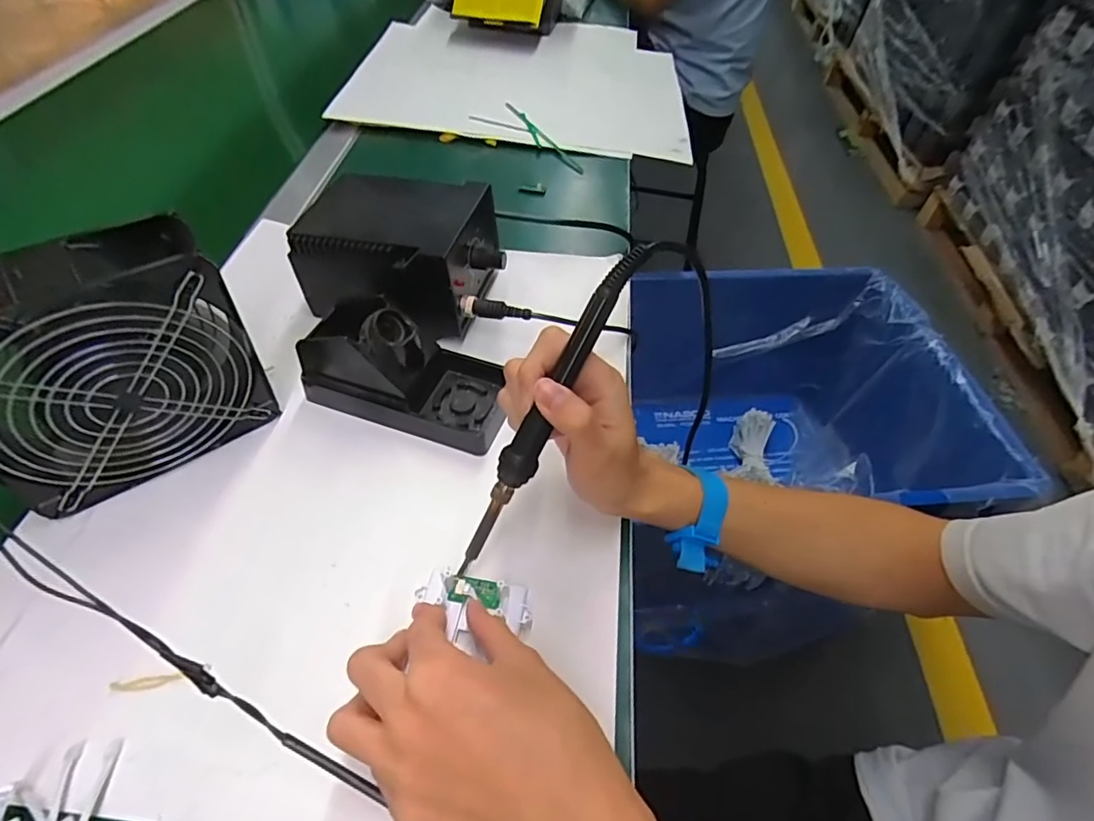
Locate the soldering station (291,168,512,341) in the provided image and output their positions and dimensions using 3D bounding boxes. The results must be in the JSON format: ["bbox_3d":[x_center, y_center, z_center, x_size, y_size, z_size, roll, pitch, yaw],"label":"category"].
[{"bbox_3d":[-0.118,-0.137,0.475,0.154,0.093,0.114,15,51,6],"label":"soldering station"}]

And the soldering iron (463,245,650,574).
[{"bbox_3d":[-0.002,0.006,0.303,0.019,0.209,0.020,34,18,21],"label":"soldering iron"}]

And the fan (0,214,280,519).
[{"bbox_3d":[-0.266,-0.017,0.345,0.149,0.170,0.059,-29,59,-26],"label":"fan"}]

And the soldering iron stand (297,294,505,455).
[{"bbox_3d":[-0.107,-0.034,0.416,0.161,0.075,0.075,17,51,8],"label":"soldering iron stand"}]

